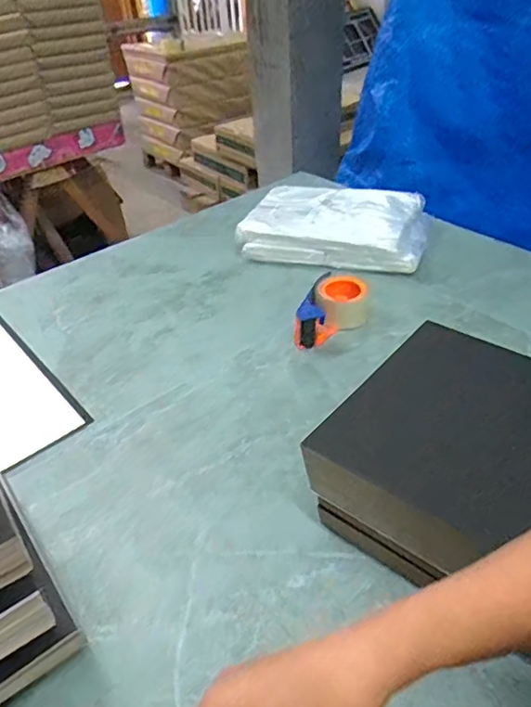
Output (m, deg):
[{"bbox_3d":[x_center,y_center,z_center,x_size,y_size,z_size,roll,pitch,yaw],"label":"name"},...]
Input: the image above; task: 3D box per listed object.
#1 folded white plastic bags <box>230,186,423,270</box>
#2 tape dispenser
[{"bbox_3d":[0.133,-0.247,1.046,0.340,0.066,0.211,11,41,16],"label":"folded white plastic bags"},{"bbox_3d":[0.112,-0.066,0.872,0.093,0.058,0.149,14,42,20],"label":"tape dispenser"}]

